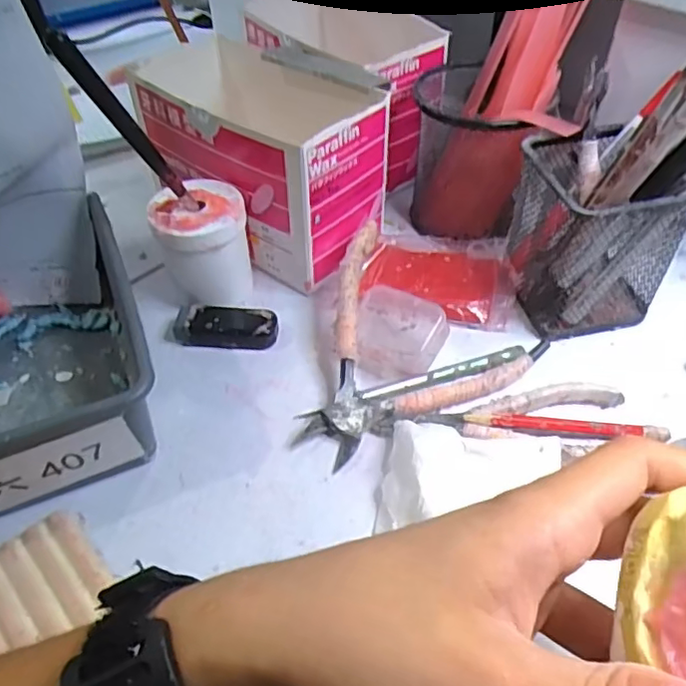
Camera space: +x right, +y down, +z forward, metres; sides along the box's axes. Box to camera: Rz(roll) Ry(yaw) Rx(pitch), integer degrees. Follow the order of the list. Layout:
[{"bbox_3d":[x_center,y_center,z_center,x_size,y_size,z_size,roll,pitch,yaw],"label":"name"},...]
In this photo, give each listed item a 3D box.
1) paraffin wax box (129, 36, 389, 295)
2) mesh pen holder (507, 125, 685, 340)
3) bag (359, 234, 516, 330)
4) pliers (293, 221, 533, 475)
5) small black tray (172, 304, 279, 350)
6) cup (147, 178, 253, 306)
[{"bbox_3d":[-0.051,-0.127,0.409,0.156,0.096,0.103,28,53,24],"label":"paraffin wax box"},{"bbox_3d":[0.144,-0.064,0.356,0.079,0.101,0.078,-4,47,-3],"label":"mesh pen holder"},{"bbox_3d":[0.065,-0.047,0.397,0.095,0.014,0.072,12,48,12],"label":"bag"},{"bbox_3d":[0.022,-0.006,0.341,0.139,0.041,0.122,-25,51,-20],"label":"pliers"},{"bbox_3d":[-0.071,-0.009,0.366,0.060,0.018,0.022,2,47,3],"label":"small black tray"},{"bbox_3d":[-0.084,-0.060,0.368,0.052,0.061,0.049,-1,47,1],"label":"cup"}]

